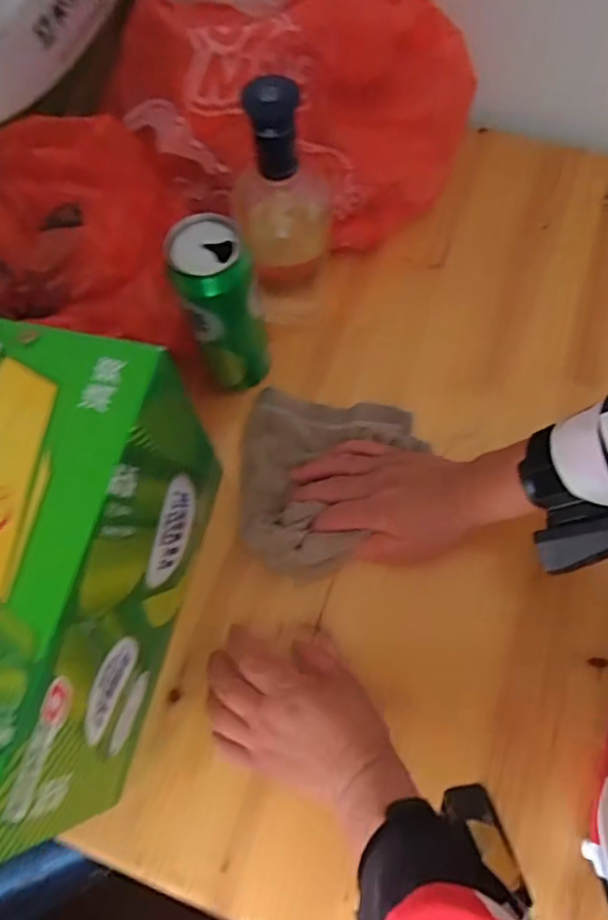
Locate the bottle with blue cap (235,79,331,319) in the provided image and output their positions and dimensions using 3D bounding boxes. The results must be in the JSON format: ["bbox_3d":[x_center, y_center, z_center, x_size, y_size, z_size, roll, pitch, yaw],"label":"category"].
[{"bbox_3d":[-0.015,-0.204,0.513,0.074,0.239,0.076,-2,69,1],"label":"bottle with blue cap"}]

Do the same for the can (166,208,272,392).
[{"bbox_3d":[-0.069,-0.122,0.504,0.058,0.161,0.057,-1,69,2],"label":"can"}]

